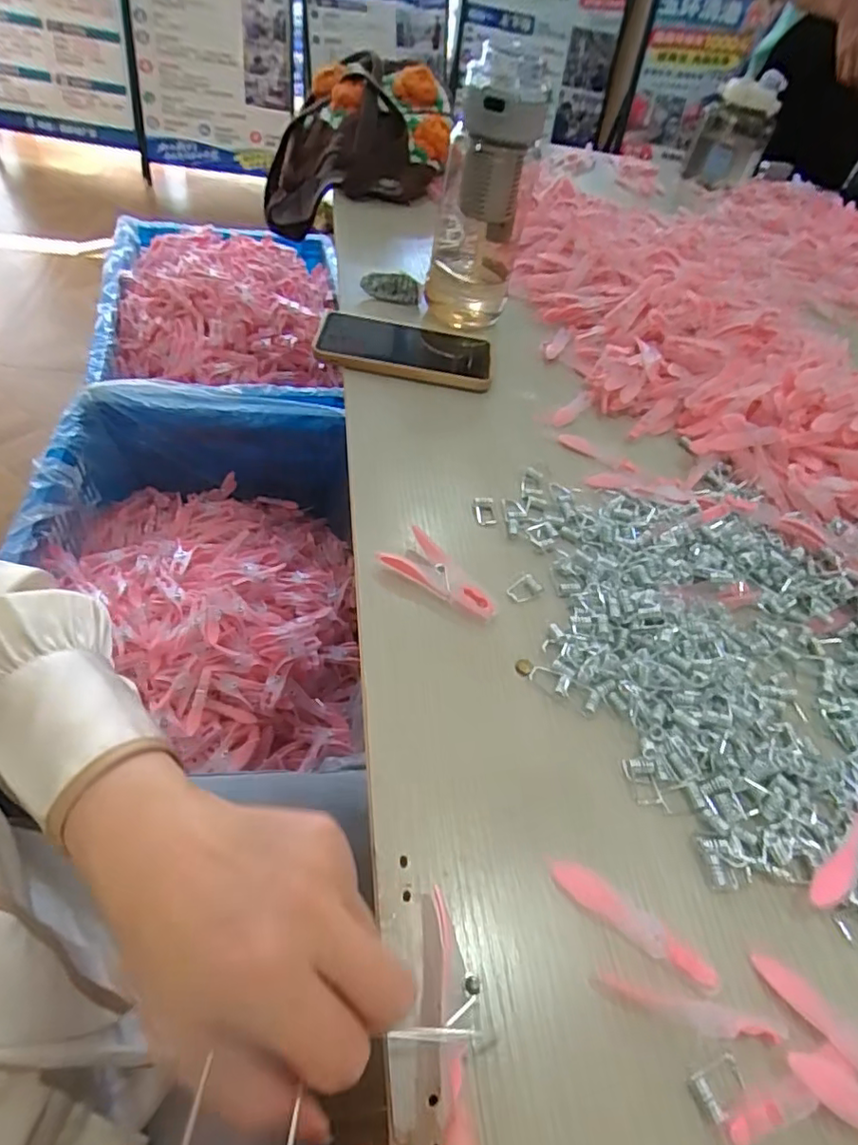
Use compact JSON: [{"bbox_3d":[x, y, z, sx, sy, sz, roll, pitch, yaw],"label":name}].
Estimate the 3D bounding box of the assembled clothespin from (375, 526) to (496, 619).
[{"bbox_3d":[0.004,0.005,0.375,0.038,0.015,0.077,-30,62,-30],"label":"assembled clothespin"}]

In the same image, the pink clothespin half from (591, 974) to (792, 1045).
[{"bbox_3d":[0.110,0.184,0.249,0.079,0.008,0.011,16,50,2],"label":"pink clothespin half"}]

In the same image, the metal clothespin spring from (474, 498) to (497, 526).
[{"bbox_3d":[0.041,-0.044,0.431,0.015,0.005,0.022,-3,51,-13],"label":"metal clothespin spring"}]

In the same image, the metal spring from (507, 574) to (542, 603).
[{"bbox_3d":[0.061,0.010,0.386,0.022,0.004,0.014,-22,58,-27],"label":"metal spring"}]

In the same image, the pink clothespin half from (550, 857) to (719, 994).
[{"bbox_3d":[0.092,0.157,0.271,0.079,0.005,0.015,32,52,15],"label":"pink clothespin half"}]

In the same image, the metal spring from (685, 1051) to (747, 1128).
[{"bbox_3d":[0.116,0.205,0.238,0.023,0.004,0.016,-14,55,-22],"label":"metal spring"}]

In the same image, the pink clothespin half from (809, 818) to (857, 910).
[{"bbox_3d":[0.211,0.136,0.296,0.075,0.012,0.014,-28,61,-30],"label":"pink clothespin half"}]

